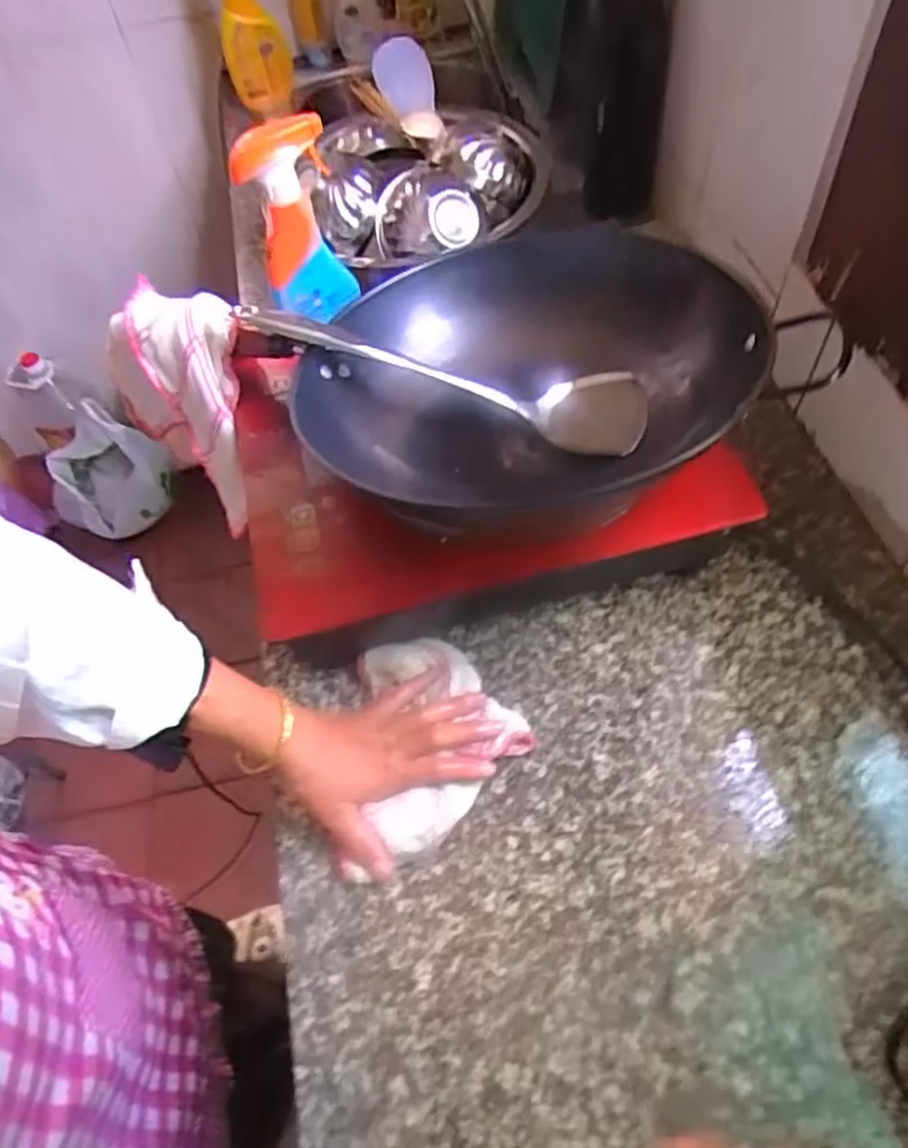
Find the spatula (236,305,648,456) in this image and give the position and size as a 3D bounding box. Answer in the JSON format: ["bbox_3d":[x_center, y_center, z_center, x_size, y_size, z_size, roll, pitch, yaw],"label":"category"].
[{"bbox_3d":[-0.013,-0.173,0.634,0.350,0.047,0.089,13,59,-4],"label":"spatula"}]

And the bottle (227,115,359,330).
[{"bbox_3d":[-0.154,-0.339,0.729,0.084,0.181,0.049,-19,58,-6],"label":"bottle"}]

